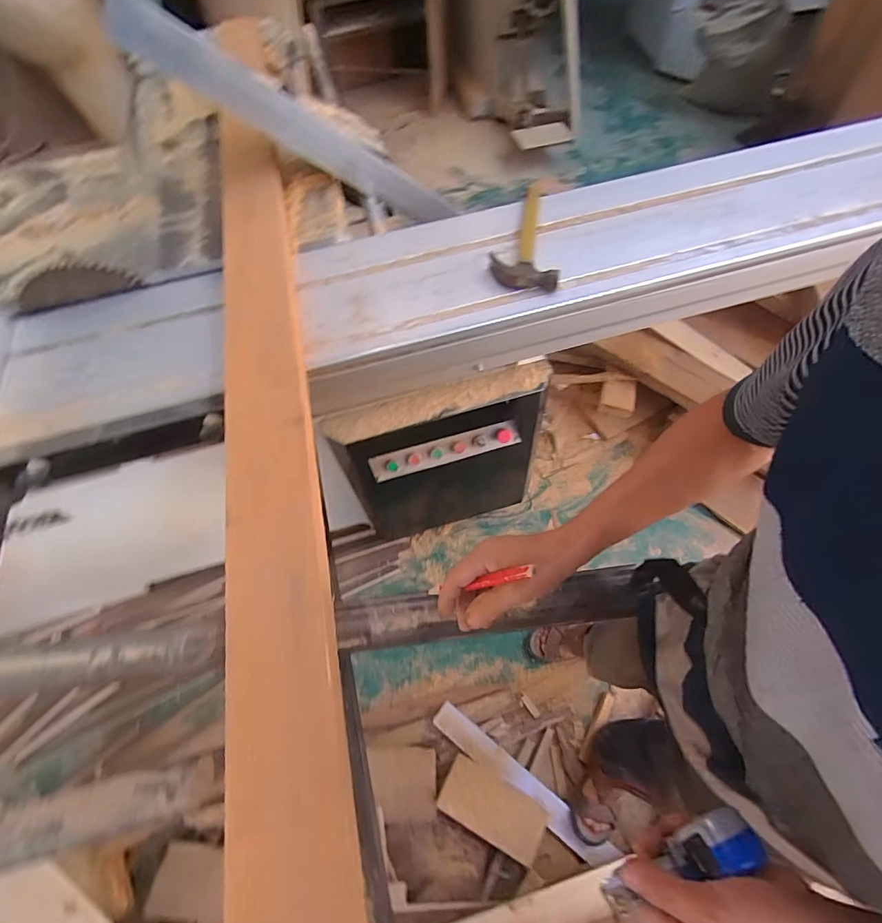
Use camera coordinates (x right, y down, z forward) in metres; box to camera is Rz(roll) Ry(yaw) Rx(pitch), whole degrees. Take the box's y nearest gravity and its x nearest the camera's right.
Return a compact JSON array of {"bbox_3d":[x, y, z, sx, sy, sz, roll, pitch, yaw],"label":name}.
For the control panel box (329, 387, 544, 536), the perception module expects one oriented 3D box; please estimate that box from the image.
[{"bbox_3d":[0.001,0.026,1.256,0.464,0.635,0.120,-16,60,-6],"label":"control panel box"}]

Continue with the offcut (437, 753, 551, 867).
[{"bbox_3d":[0.125,0.818,1.080,0.242,0.012,0.124,24,42,14],"label":"offcut"}]

